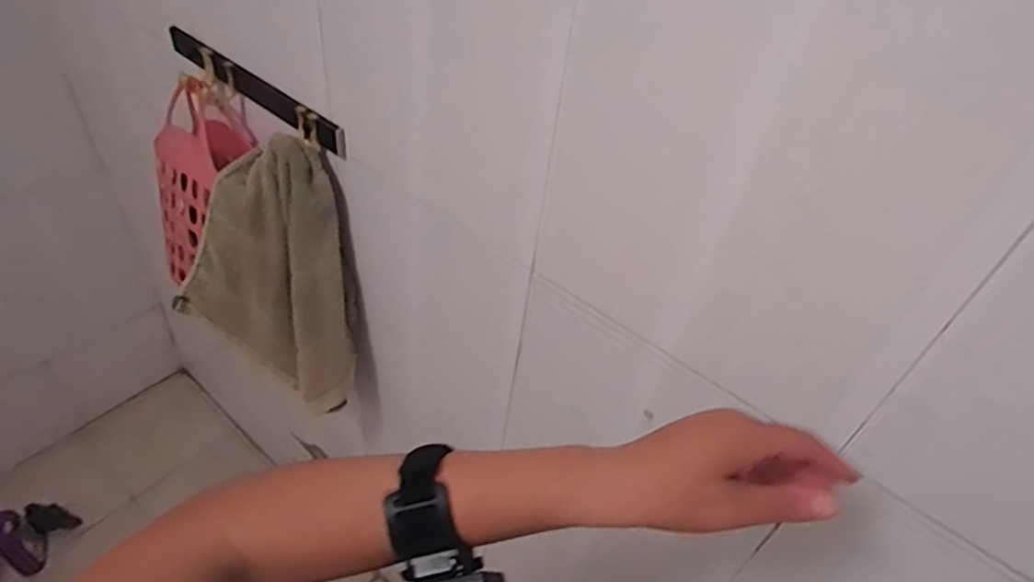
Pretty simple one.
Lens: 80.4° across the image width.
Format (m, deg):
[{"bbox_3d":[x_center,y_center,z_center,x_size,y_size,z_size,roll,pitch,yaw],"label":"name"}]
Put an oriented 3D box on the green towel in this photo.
[{"bbox_3d":[-0.310,-0.022,0.778,0.212,0.332,0.115,21,44,14],"label":"green towel"}]

